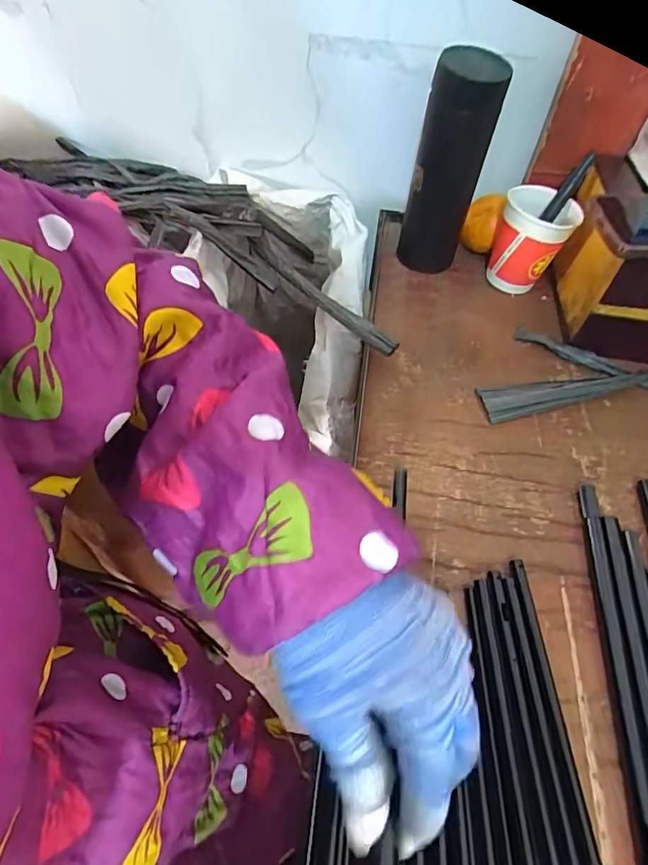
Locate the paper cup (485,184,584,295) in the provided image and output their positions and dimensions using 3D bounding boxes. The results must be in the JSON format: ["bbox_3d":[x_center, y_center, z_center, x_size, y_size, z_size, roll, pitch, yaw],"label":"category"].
[{"bbox_3d":[0.218,-0.201,0.507,0.071,0.091,0.067,2,54,-3],"label":"paper cup"}]

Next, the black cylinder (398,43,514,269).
[{"bbox_3d":[0.120,-0.250,0.472,0.065,0.193,0.058,14,54,6],"label":"black cylinder"}]

